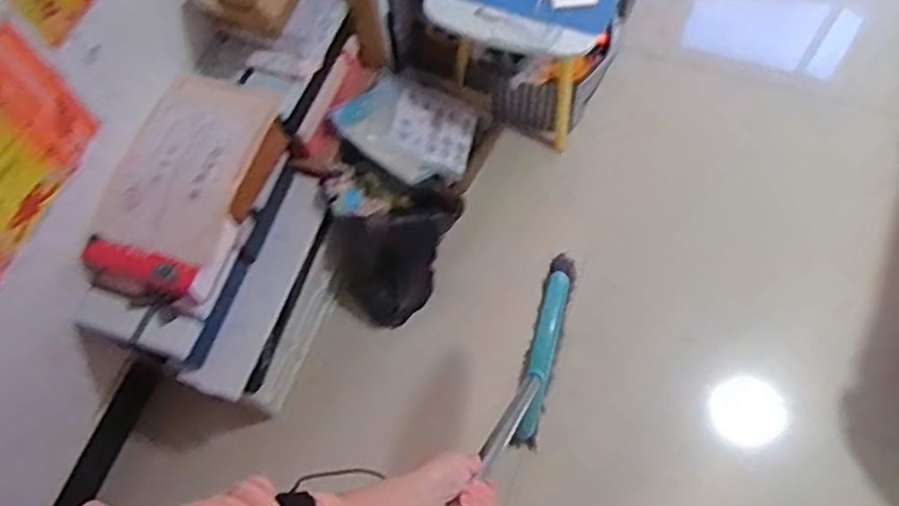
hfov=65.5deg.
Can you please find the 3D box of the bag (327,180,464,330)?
[{"bbox_3d":[-0.104,0.015,1.446,0.288,0.279,0.145,-19,66,-6],"label":"bag"}]

